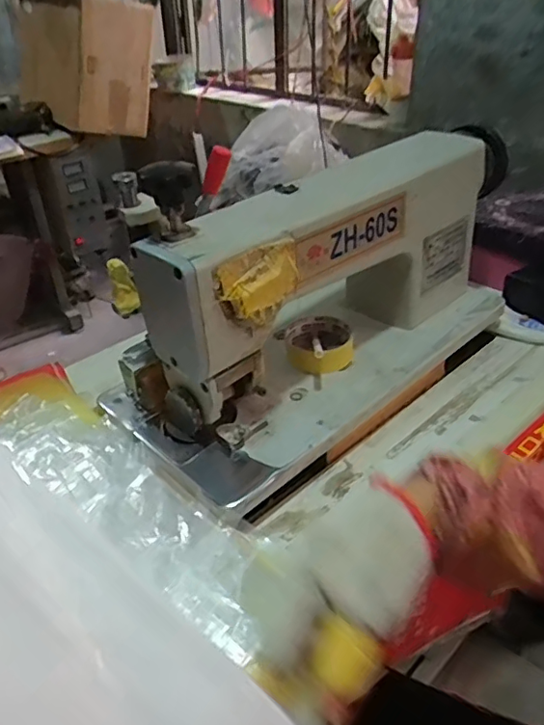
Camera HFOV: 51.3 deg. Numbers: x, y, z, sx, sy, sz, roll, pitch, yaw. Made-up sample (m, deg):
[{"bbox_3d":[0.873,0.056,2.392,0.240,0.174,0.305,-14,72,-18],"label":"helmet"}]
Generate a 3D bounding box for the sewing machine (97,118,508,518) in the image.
[{"bbox_3d":[0.078,-0.088,0.641,0.516,0.225,0.199,-30,44,-34],"label":"sewing machine"}]

